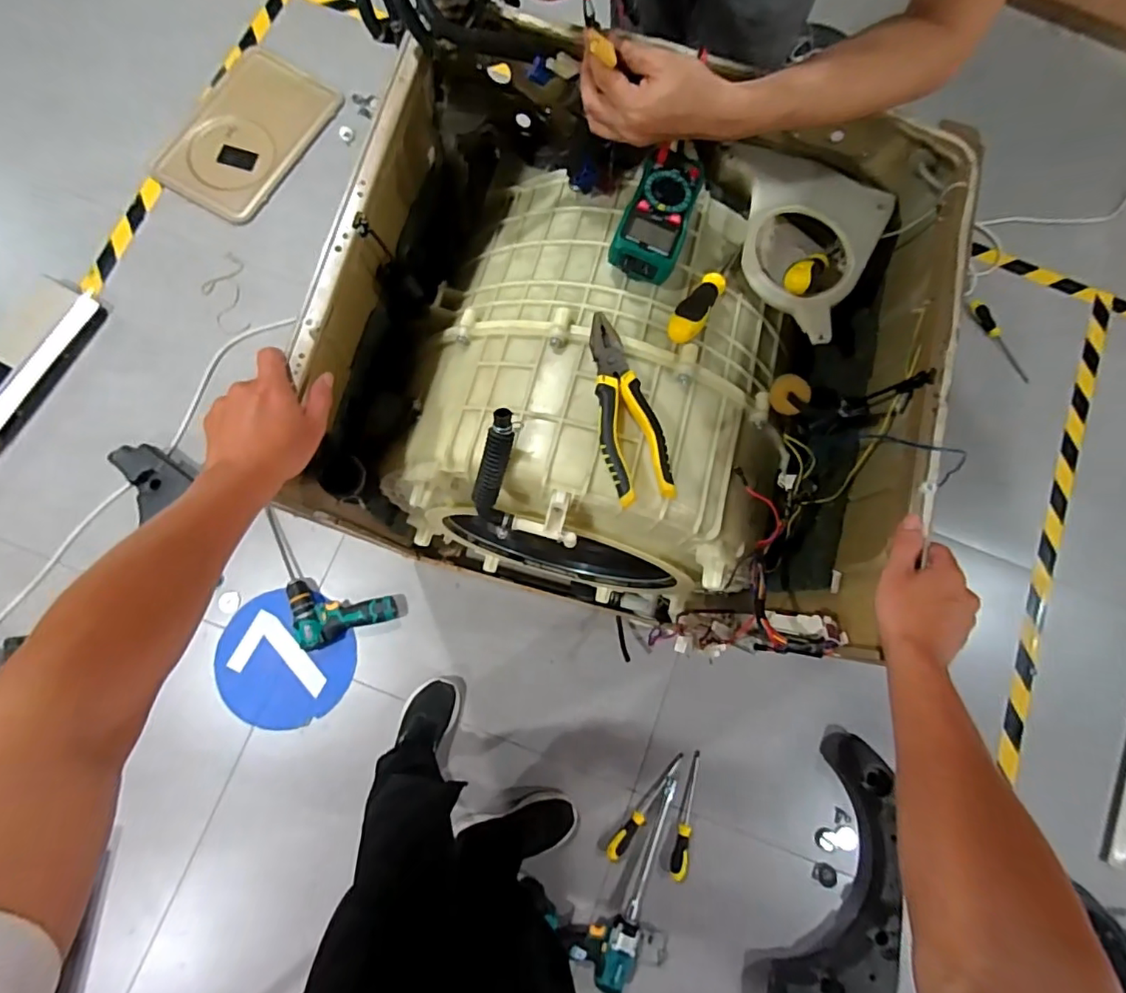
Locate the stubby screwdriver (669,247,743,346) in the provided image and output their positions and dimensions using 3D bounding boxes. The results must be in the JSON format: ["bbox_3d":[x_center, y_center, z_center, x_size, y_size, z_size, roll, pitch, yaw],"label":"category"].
[{"bbox_3d":[0.158,-0.222,0.587,0.032,0.024,0.171,35,60,1],"label":"stubby screwdriver"}]

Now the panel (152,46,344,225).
[{"bbox_3d":[-0.801,-0.921,1.404,0.274,0.029,0.455,29,81,0],"label":"panel"}]

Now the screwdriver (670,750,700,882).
[{"bbox_3d":[0.268,0.678,1.171,0.035,0.035,0.247,17,69,-2],"label":"screwdriver"}]

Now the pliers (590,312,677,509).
[{"bbox_3d":[0.056,-0.086,0.527,0.057,0.019,0.188,-15,81,-7],"label":"pliers"}]

